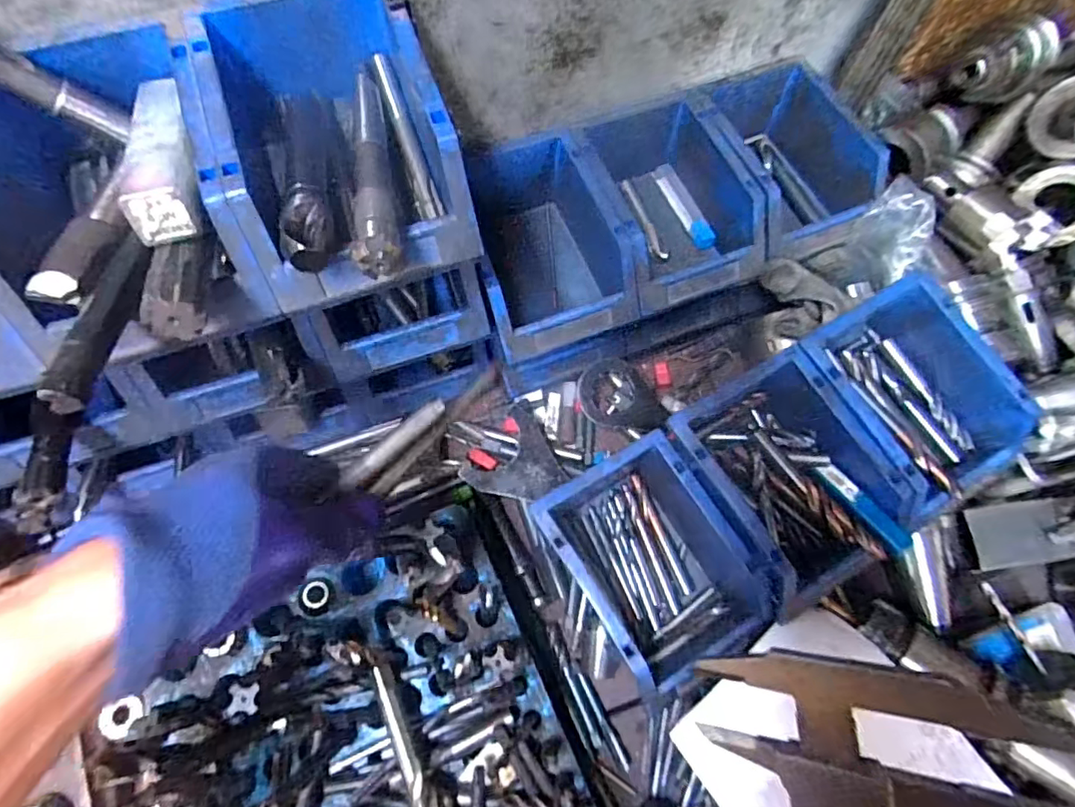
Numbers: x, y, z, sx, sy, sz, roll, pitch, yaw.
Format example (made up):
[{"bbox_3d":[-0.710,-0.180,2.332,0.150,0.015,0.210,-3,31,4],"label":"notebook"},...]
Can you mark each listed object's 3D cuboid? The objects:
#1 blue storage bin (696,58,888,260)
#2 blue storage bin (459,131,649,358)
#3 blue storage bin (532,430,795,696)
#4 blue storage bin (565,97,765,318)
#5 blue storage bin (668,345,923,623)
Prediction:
[{"bbox_3d":[0.194,-0.192,0.465,0.107,0.067,0.154,-21,73,-9],"label":"blue storage bin"},{"bbox_3d":[0.009,-0.119,0.442,0.109,0.074,0.162,-12,71,-7],"label":"blue storage bin"},{"bbox_3d":[0.080,0.113,0.408,0.107,0.092,0.150,-30,74,-12],"label":"blue storage bin"},{"bbox_3d":[0.099,-0.151,0.454,0.106,0.074,0.150,-21,72,-9],"label":"blue storage bin"},{"bbox_3d":[0.171,0.054,0.394,0.104,0.072,0.146,-30,74,-12],"label":"blue storage bin"}]

